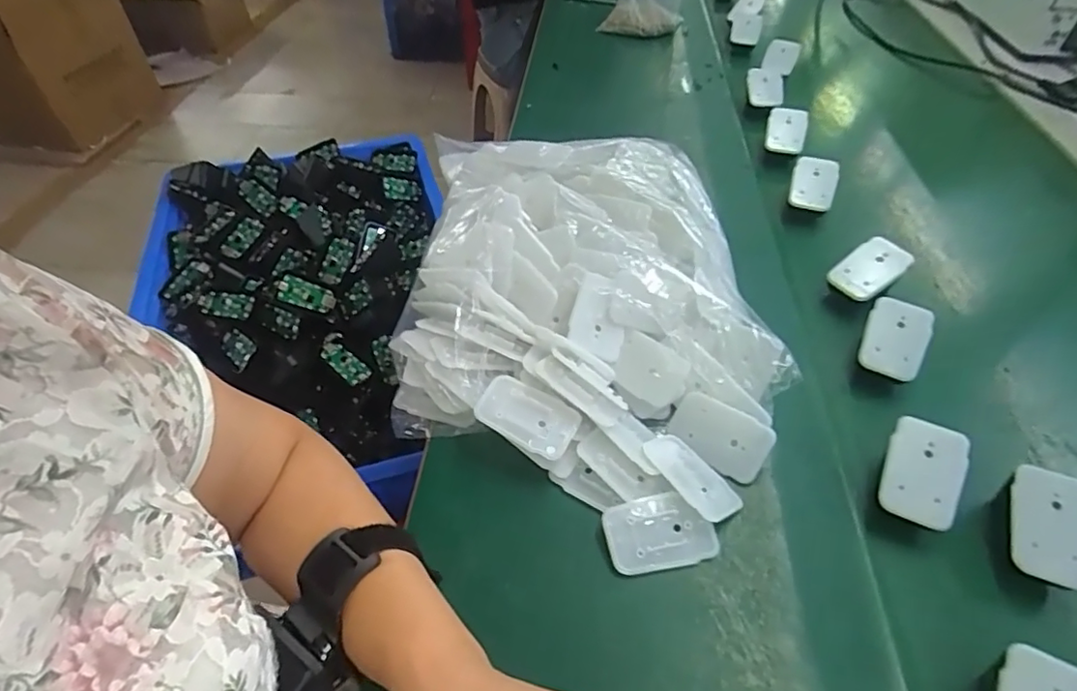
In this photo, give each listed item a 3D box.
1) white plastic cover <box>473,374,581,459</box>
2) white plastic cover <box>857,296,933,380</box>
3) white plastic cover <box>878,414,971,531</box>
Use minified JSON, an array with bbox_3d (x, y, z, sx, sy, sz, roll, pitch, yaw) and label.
[{"bbox_3d":[-0.008,0.046,0.402,0.067,0.007,0.041,23,51,19],"label":"white plastic cover"},{"bbox_3d":[0.285,-0.006,0.462,0.044,0.007,0.062,19,84,23],"label":"white plastic cover"},{"bbox_3d":[0.254,0.083,0.382,0.044,0.006,0.066,19,76,23],"label":"white plastic cover"}]

